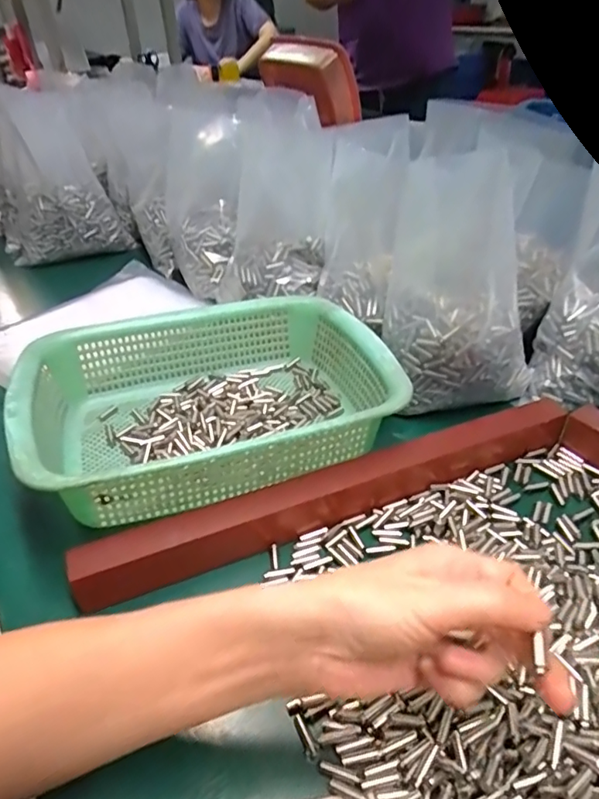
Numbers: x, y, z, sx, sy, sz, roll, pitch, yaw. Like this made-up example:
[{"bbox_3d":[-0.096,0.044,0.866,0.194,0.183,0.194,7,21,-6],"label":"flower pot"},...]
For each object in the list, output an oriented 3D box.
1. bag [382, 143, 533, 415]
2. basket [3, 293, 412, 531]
[{"bbox_3d":[0.141,-0.090,0.463,0.134,0.195,0.089,6,40,11],"label":"bag"},{"bbox_3d":[-0.074,-0.006,0.460,0.290,0.085,0.220,-15,40,-14],"label":"basket"}]

